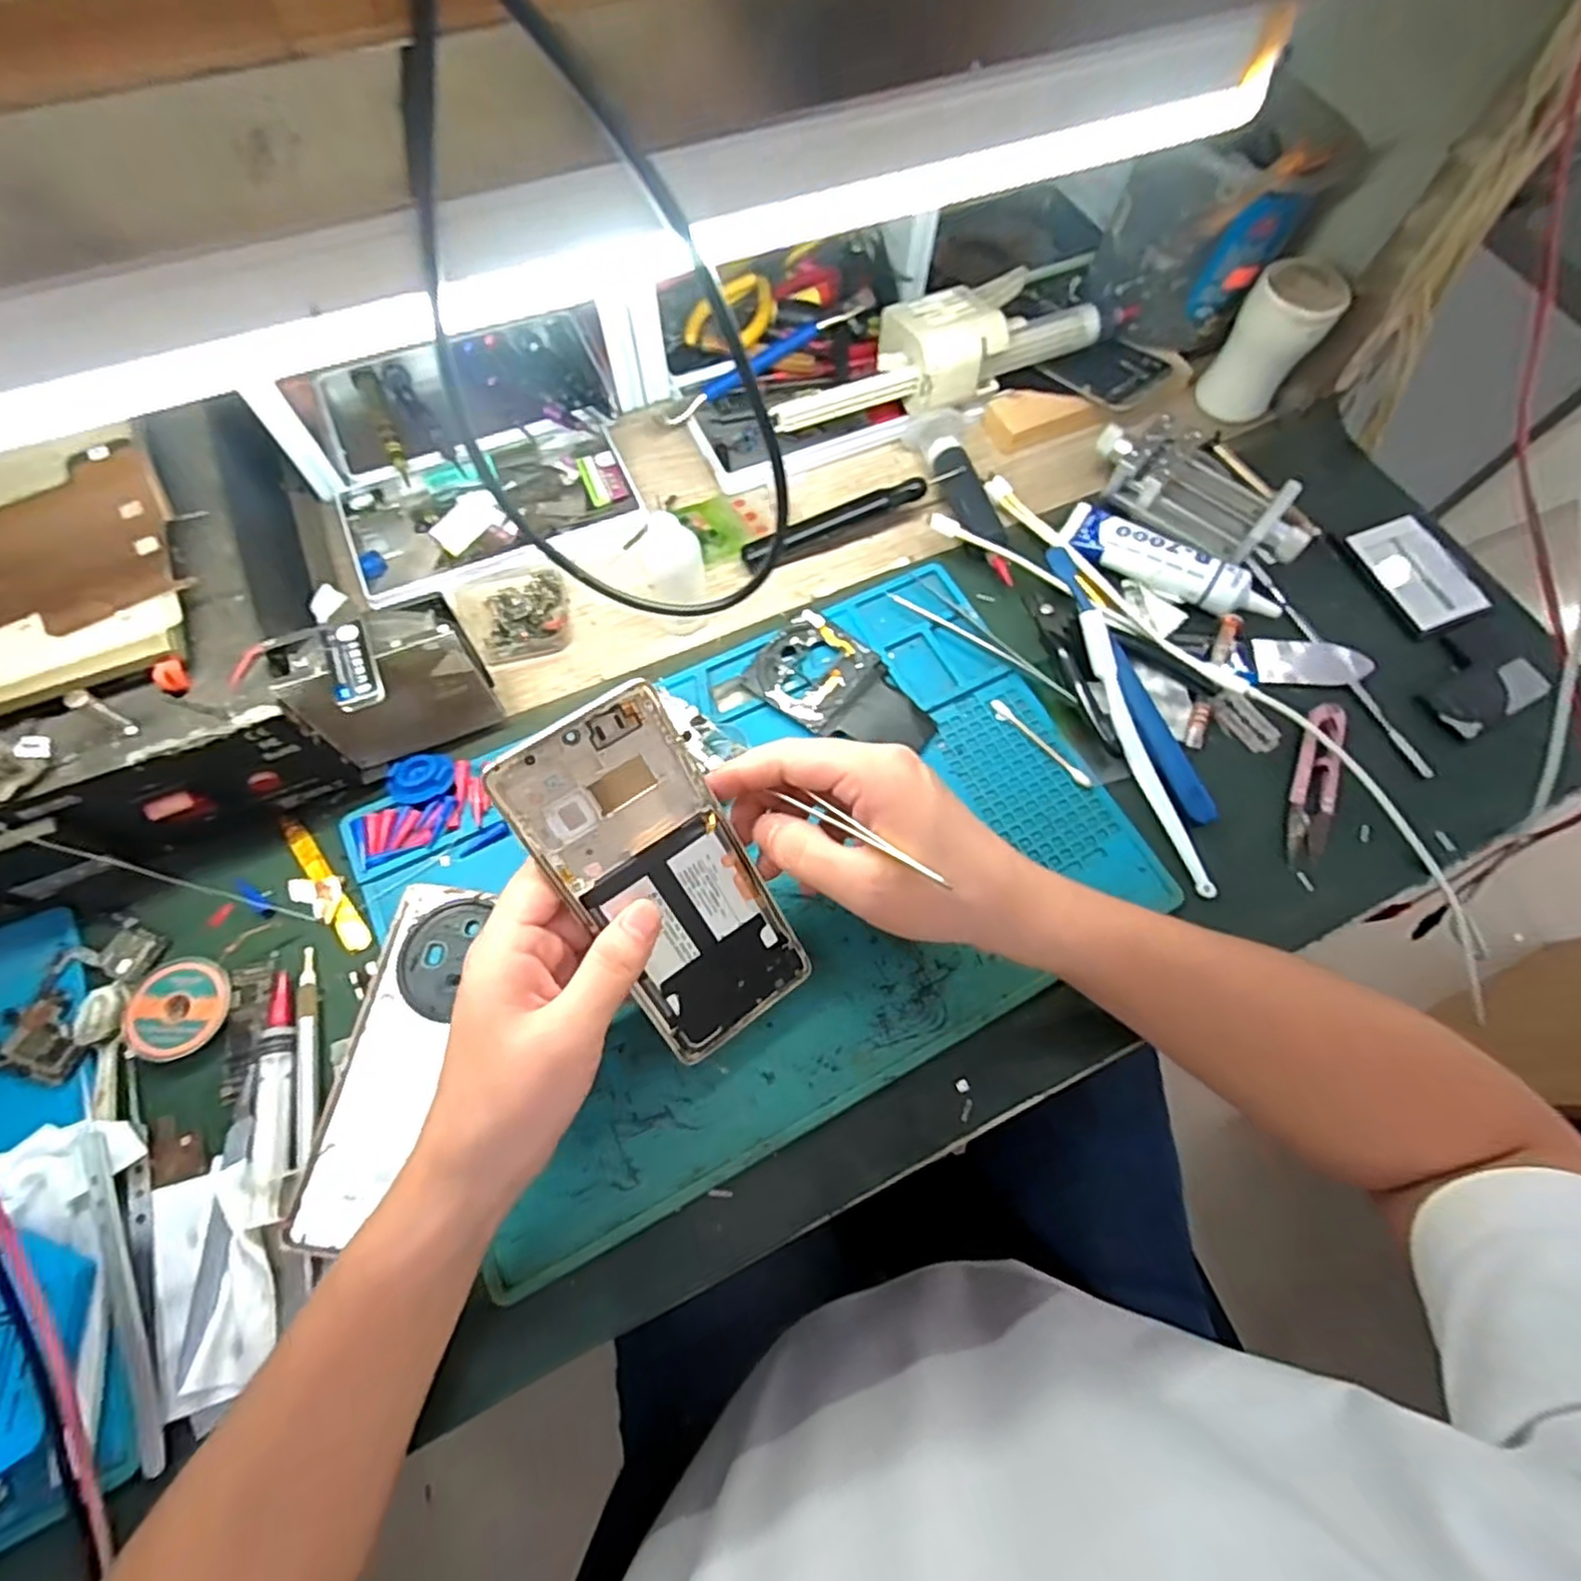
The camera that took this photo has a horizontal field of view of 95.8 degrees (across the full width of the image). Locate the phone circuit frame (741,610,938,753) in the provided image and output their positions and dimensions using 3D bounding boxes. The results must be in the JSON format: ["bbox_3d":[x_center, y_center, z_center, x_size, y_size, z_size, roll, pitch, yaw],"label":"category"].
[{"bbox_3d":[0.031,-0.056,0.416,0.108,0.007,0.064,39,72,13],"label":"phone circuit frame"}]

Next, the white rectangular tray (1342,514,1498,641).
[{"bbox_3d":[0.409,-0.142,0.464,0.063,0.005,0.083,-21,70,-10],"label":"white rectangular tray"}]

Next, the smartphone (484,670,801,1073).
[{"bbox_3d":[-0.053,0.040,0.307,0.073,0.007,0.162,-34,112,-14],"label":"smartphone"}]

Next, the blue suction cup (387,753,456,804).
[{"bbox_3d":[-0.197,-0.007,0.380,0.034,0.006,0.027,-11,69,-7],"label":"blue suction cup"}]

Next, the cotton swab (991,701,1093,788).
[{"bbox_3d":[0.143,-0.028,0.409,0.009,0.004,0.071,-40,75,-16],"label":"cotton swab"}]

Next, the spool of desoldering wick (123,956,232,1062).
[{"bbox_3d":[-0.288,0.102,0.337,0.040,0.010,0.045,2,68,-1],"label":"spool of desoldering wick"}]

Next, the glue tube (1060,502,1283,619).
[{"bbox_3d":[0.239,-0.146,0.447,0.132,0.024,0.044,29,70,9],"label":"glue tube"}]

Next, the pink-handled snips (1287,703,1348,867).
[{"bbox_3d":[0.299,-0.007,0.405,0.025,0.008,0.103,23,69,7],"label":"pink-handled snips"}]

